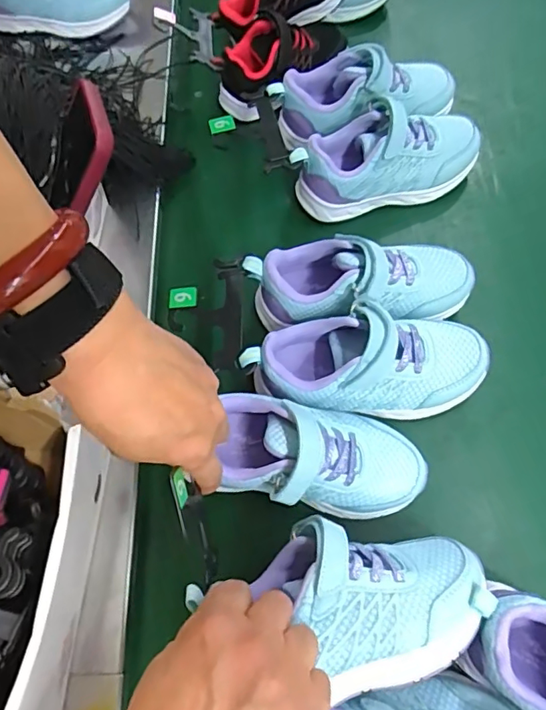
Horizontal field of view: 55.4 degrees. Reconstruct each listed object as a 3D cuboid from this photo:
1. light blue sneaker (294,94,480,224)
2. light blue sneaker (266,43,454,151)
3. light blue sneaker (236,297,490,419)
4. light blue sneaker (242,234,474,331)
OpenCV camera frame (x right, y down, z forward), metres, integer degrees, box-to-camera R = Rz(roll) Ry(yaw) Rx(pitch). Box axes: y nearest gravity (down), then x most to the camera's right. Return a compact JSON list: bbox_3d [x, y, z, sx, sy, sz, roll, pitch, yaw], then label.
[{"bbox_3d":[0.108,-0.182,0.481,0.179,0.065,0.071,-11,66,-2],"label":"light blue sneaker"},{"bbox_3d":[0.090,-0.256,0.506,0.180,0.077,0.069,-7,66,0],"label":"light blue sneaker"},{"bbox_3d":[0.075,0.008,0.401,0.178,0.079,0.072,2,67,4],"label":"light blue sneaker"},{"bbox_3d":[0.073,-0.056,0.425,0.183,0.068,0.071,-6,66,0],"label":"light blue sneaker"}]

